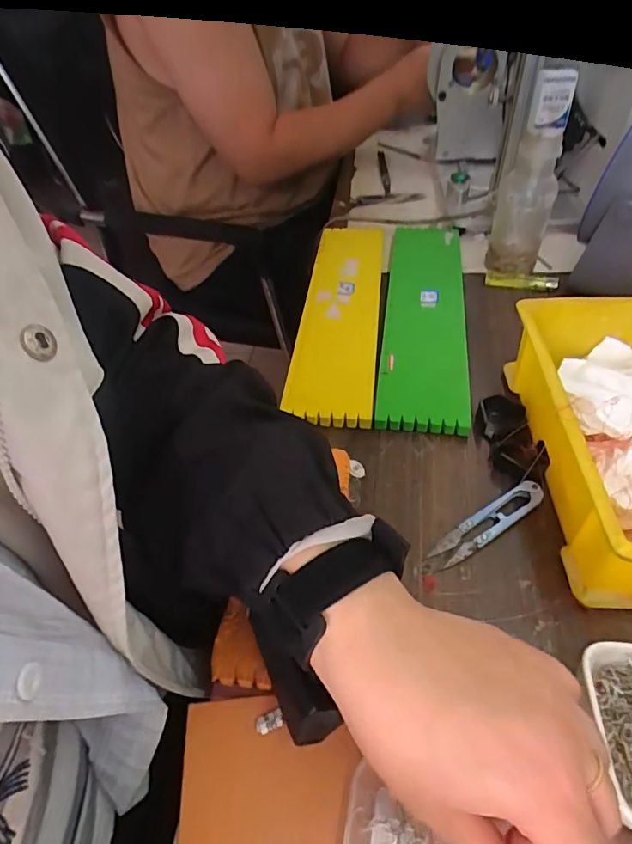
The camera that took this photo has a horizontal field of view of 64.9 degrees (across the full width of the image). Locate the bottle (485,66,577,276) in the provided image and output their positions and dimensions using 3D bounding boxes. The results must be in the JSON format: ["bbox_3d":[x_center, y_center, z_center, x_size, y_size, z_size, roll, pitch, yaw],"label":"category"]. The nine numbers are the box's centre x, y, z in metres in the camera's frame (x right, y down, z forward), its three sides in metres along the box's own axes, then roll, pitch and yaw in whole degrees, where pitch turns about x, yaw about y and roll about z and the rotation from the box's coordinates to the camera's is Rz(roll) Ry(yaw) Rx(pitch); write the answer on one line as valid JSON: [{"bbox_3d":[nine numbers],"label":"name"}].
[{"bbox_3d":[0.230,-0.261,0.536,0.060,0.199,0.066,15,49,18],"label":"bottle"}]

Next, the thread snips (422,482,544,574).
[{"bbox_3d":[0.119,0.073,0.352,0.108,0.011,0.020,-27,50,-21],"label":"thread snips"}]

